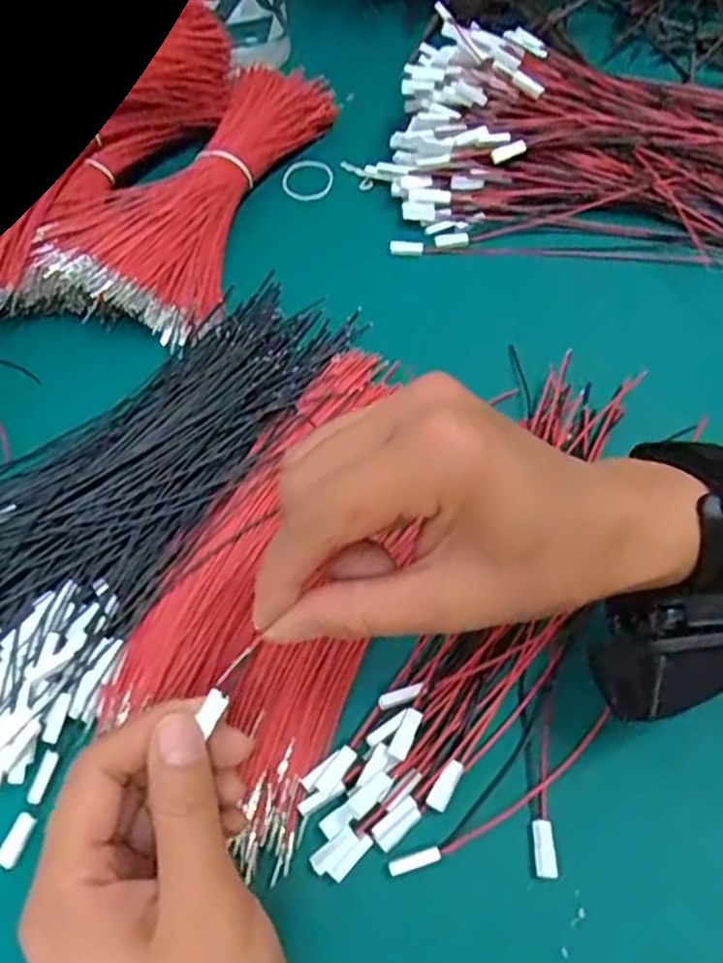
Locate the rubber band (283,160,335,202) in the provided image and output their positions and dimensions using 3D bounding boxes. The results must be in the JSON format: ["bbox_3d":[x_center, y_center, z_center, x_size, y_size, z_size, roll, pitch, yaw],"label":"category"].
[{"bbox_3d":[-0.034,-0.195,0.502,0.032,0.004,0.026,6,95,-6],"label":"rubber band"}]

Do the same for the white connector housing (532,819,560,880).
[{"bbox_3d":[0.069,0.137,0.290,0.008,0.004,0.020,-4,59,1],"label":"white connector housing"}]

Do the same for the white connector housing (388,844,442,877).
[{"bbox_3d":[0.020,0.142,0.290,0.020,0.004,0.006,-18,59,-7],"label":"white connector housing"}]

